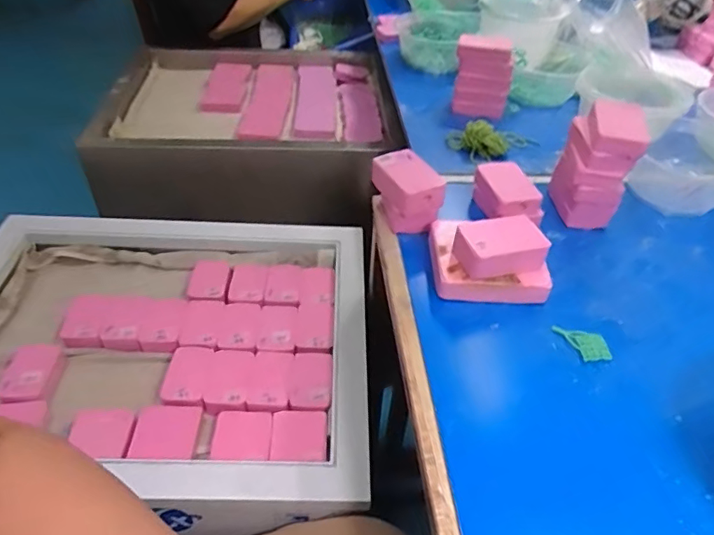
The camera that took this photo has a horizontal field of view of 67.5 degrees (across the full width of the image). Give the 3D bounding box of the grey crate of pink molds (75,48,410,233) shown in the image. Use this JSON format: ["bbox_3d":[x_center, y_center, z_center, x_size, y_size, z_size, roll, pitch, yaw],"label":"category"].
[{"bbox_3d":[-0.203,-0.256,1.014,0.500,0.180,0.378,-3,43,-8],"label":"grey crate of pink molds"}]

